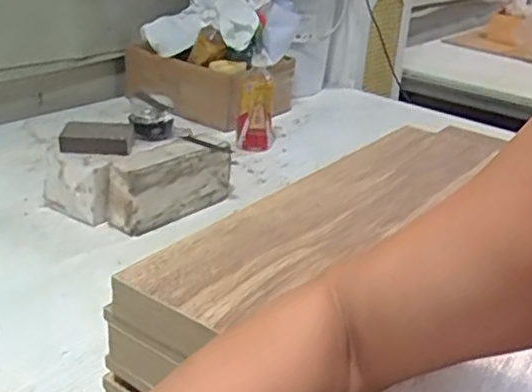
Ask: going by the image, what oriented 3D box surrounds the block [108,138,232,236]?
[{"bbox_3d":[-0.148,-0.021,1.020,0.072,0.104,0.213,22,28,32],"label":"block"}]

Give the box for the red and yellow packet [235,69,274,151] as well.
[{"bbox_3d":[-0.018,-0.164,1.303,0.072,0.153,0.047,5,24,-2],"label":"red and yellow packet"}]

